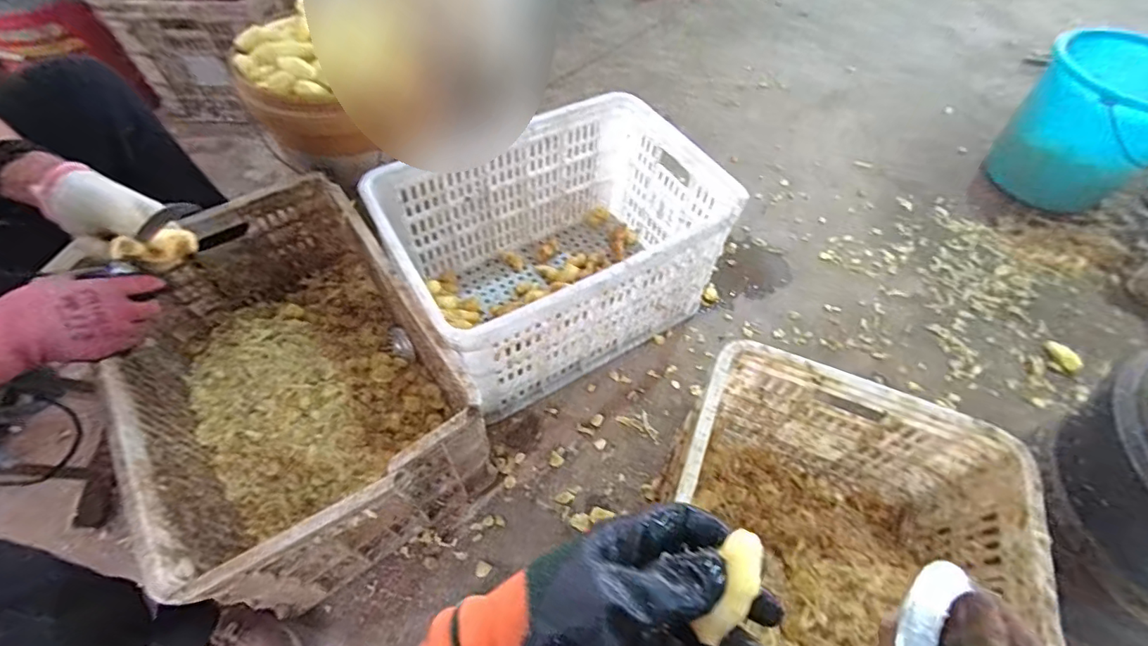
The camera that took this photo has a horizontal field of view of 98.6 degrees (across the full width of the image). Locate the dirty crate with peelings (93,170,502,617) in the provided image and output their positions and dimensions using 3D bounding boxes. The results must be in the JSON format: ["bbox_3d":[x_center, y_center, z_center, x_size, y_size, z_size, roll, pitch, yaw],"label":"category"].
[{"bbox_3d":[-0.391,0.086,0.715,0.350,0.272,0.515,-32,63,-24],"label":"dirty crate with peelings"}]

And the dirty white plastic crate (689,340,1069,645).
[{"bbox_3d":[0.243,0.345,0.555,0.341,0.283,0.519,21,55,11],"label":"dirty white plastic crate"}]

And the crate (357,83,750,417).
[{"bbox_3d":[-0.035,-0.125,0.875,0.527,0.278,0.360,-26,60,-21],"label":"crate"}]

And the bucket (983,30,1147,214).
[{"bbox_3d":[1.134,-0.423,1.094,0.307,0.284,0.293,2,54,-3],"label":"bucket"}]

